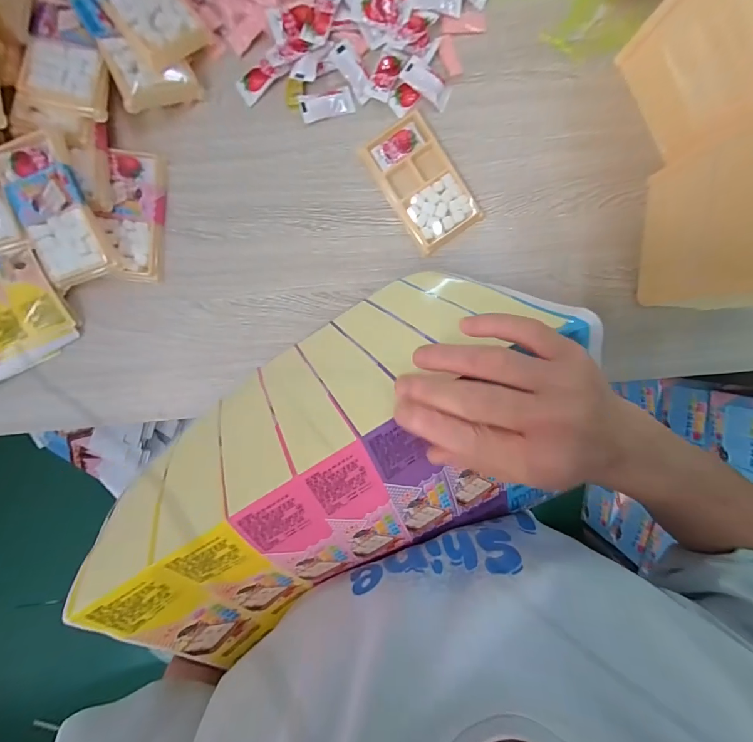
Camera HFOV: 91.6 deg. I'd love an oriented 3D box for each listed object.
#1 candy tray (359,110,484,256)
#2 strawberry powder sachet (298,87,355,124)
[{"bbox_3d":[0.048,-0.200,0.394,0.075,0.016,0.133,-35,95,2],"label":"candy tray"},{"bbox_3d":[-0.053,-0.283,0.389,0.057,0.007,0.025,-14,95,0],"label":"strawberry powder sachet"}]

